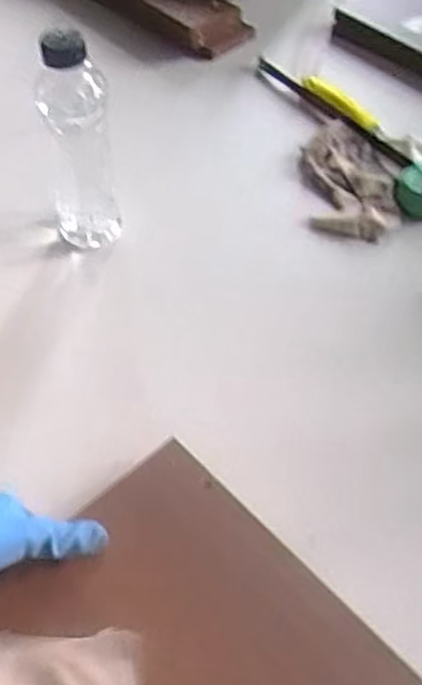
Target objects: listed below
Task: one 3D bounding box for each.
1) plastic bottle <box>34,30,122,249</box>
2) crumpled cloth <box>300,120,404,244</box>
[{"bbox_3d":[-0.130,-0.193,0.657,0.064,0.209,0.054,-3,51,-6],"label":"plastic bottle"},{"bbox_3d":[0.174,-0.210,0.835,0.124,0.017,0.216,12,51,7],"label":"crumpled cloth"}]

